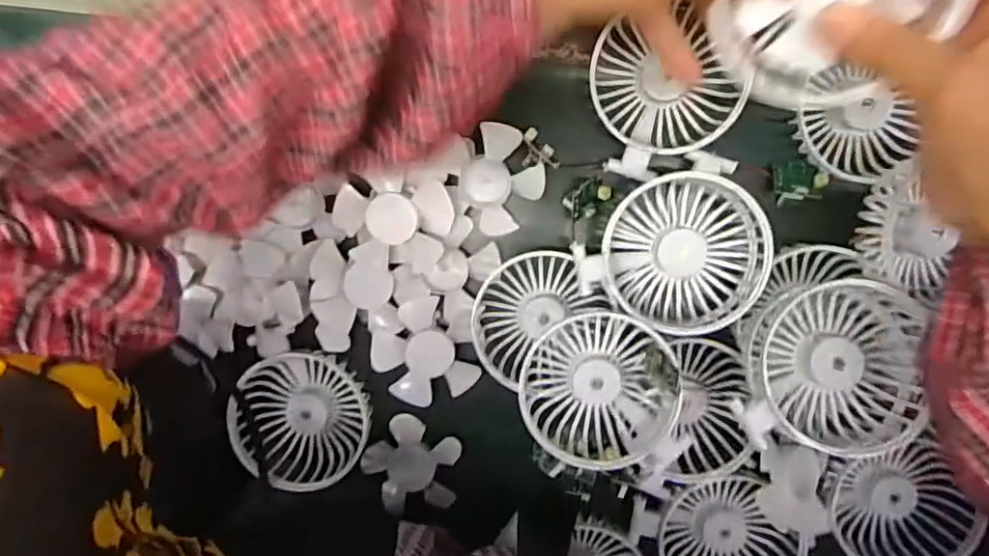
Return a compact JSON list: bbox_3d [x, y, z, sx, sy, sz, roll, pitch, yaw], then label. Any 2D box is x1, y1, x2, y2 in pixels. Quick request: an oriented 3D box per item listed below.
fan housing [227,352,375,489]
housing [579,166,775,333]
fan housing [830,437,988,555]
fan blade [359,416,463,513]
[{"bbox_3d":[-0.128,0.094,0.394,0.086,0.033,0.080,0,95,4],"label":"fan housing"},{"bbox_3d":[0.108,-0.014,0.346,0.089,0.035,0.089,0,90,8],"label":"housing"},{"bbox_3d":[0.257,0.151,0.381,0.080,0.039,0.066,-26,93,6],"label":"fan housing"},{"bbox_3d":[-0.056,0.132,0.410,0.065,0.010,0.063,0,95,4],"label":"fan blade"}]

